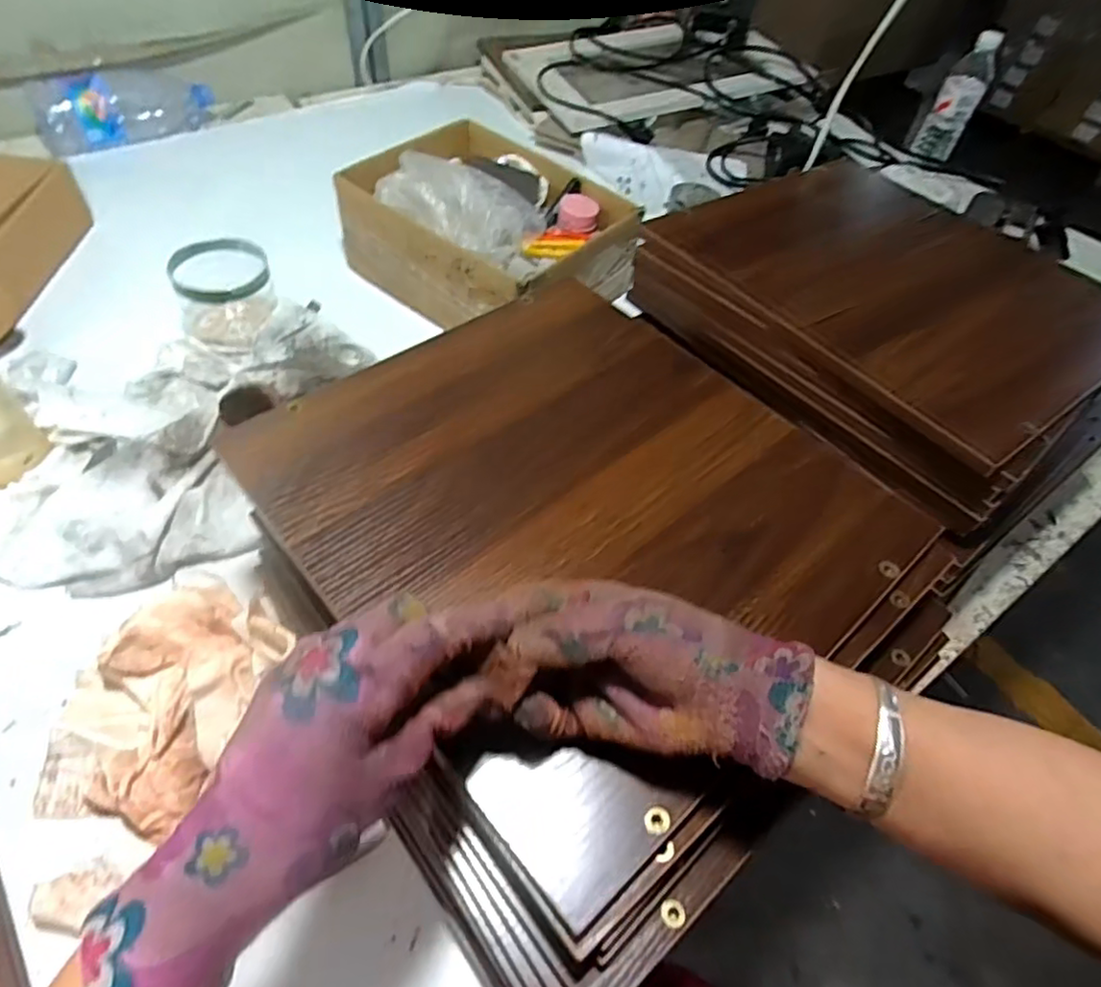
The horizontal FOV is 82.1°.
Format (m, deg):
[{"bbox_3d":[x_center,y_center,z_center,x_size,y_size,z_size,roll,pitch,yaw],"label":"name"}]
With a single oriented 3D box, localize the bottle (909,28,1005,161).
[{"bbox_3d":[0.772,-0.746,1.199,0.075,0.198,0.077,30,56,16],"label":"bottle"}]

